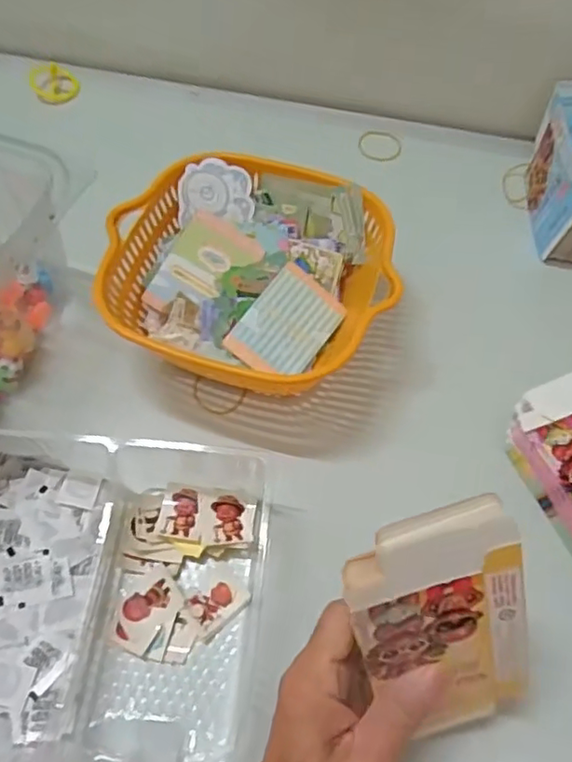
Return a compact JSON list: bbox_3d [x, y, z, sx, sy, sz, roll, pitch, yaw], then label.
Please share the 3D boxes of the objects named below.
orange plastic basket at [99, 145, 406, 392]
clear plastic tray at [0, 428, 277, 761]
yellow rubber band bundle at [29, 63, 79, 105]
[{"bbox_3d":[-0.024,-0.077,0.460,0.209,0.086,0.189,15,61,8],"label":"orange plastic basket"},{"bbox_3d":[-0.123,0.139,0.352,0.212,0.061,0.202,4,60,1],"label":"clear plastic tray"},{"bbox_3d":[-0.253,-0.324,0.632,0.049,0.039,0.009,-16,41,-15],"label":"yellow rubber band bundle"}]

